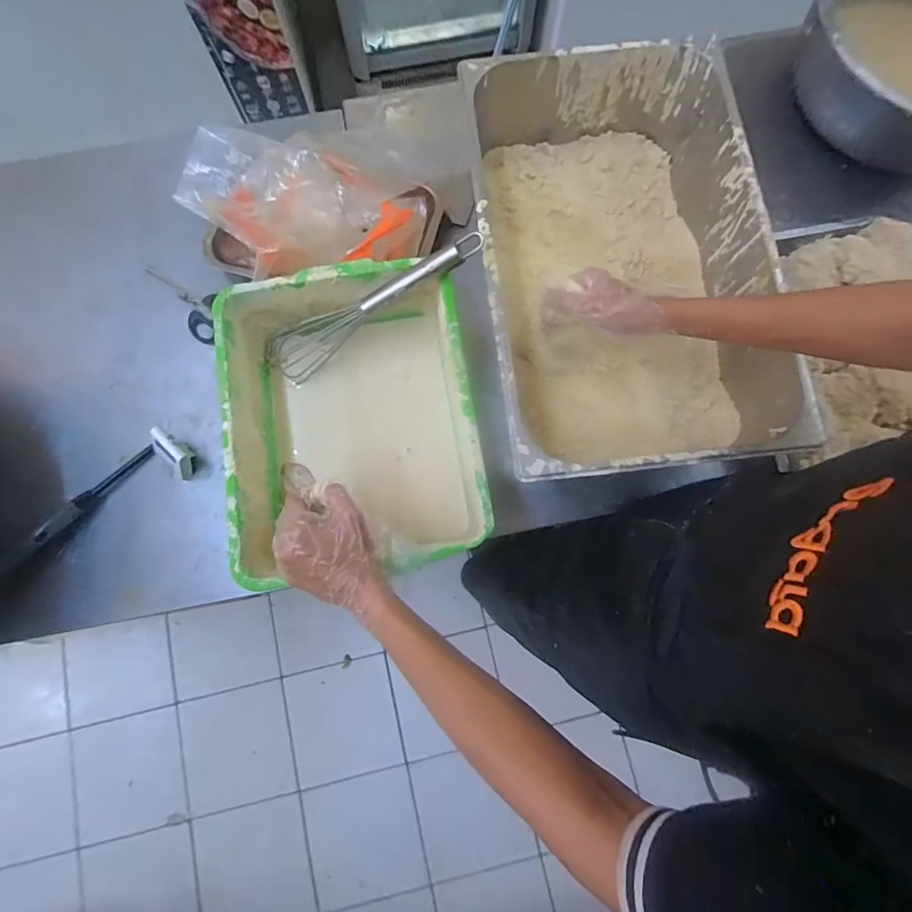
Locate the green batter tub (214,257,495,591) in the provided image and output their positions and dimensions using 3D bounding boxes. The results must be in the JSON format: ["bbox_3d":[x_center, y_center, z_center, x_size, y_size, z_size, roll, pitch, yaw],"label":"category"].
[{"bbox_3d":[-0.115,-0.041,0.547,0.263,0.113,0.332,-9,79,-2],"label":"green batter tub"}]

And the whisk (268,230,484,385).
[{"bbox_3d":[-0.100,-0.173,0.566,0.302,0.055,0.063,-23,79,24],"label":"whisk"}]

